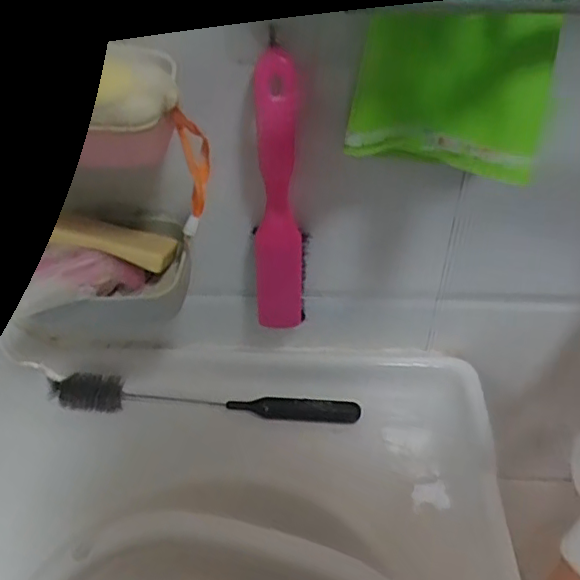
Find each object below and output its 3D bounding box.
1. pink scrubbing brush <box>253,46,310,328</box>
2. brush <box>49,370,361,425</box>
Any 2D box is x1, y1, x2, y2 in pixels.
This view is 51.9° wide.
[{"bbox_3d":[-0.008,-0.064,0.452,0.039,0.235,0.030,2,42,2],"label":"pink scrubbing brush"},{"bbox_3d":[-0.079,0.099,0.563,0.286,0.033,0.031,2,42,2],"label":"brush"}]

